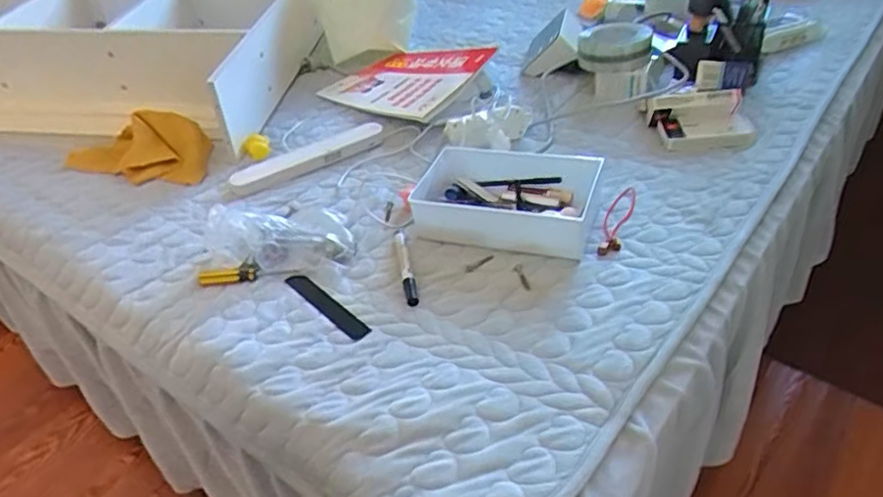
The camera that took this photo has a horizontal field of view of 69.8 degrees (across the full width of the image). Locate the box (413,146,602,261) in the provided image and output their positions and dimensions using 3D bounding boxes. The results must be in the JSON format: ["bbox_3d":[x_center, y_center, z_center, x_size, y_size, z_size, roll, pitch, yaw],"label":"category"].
[{"bbox_3d":[0.077,-0.067,0.820,0.229,0.067,0.151,8,43,15],"label":"box"}]

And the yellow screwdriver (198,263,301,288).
[{"bbox_3d":[-0.242,0.032,0.783,0.125,0.014,0.021,-1,42,5],"label":"yellow screwdriver"}]

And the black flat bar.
[{"bbox_3d":[-0.133,0.067,0.740,0.025,0.007,0.145,-30,43,-31],"label":"black flat bar"}]

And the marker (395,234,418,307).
[{"bbox_3d":[-0.044,0.020,0.763,0.013,0.011,0.128,-9,42,-5],"label":"marker"}]

